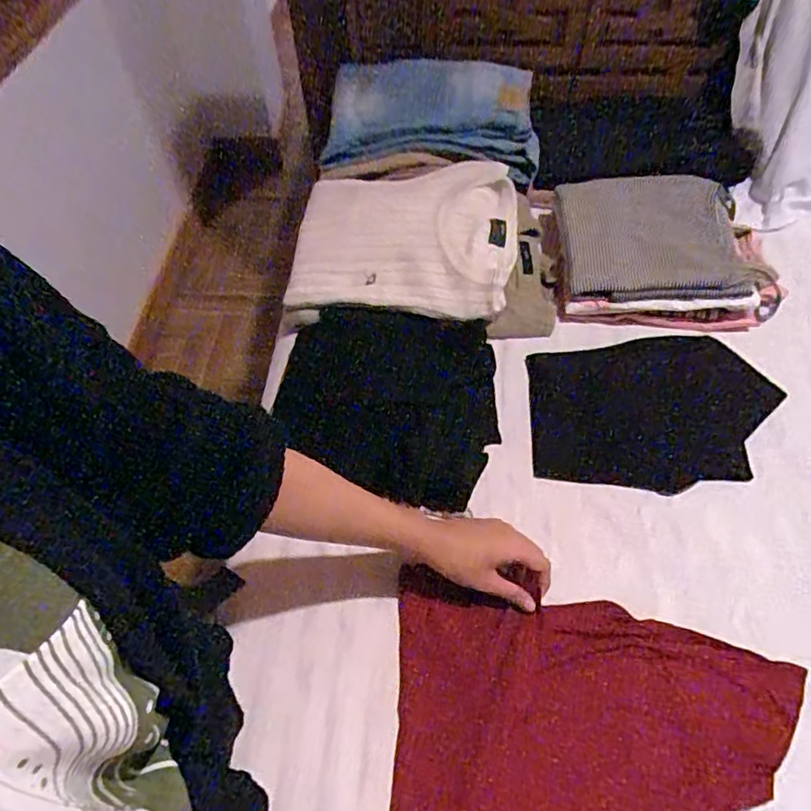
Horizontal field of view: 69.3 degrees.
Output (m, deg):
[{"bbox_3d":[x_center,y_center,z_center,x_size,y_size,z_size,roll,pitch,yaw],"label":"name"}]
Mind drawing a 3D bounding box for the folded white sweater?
[{"bbox_3d":[0.002,-0.218,0.773,0.277,0.083,0.239,7,55,8],"label":"folded white sweater"}]

